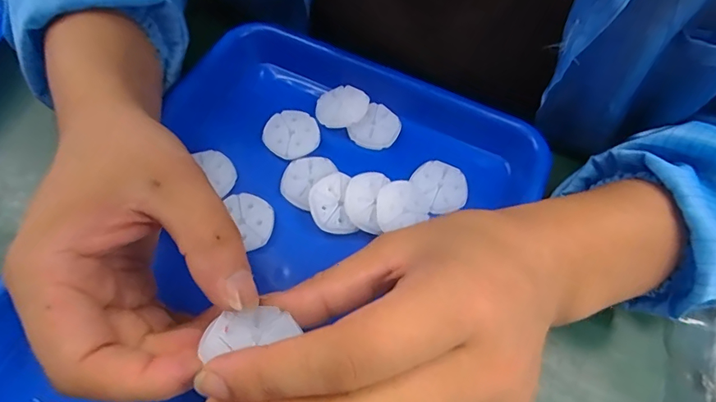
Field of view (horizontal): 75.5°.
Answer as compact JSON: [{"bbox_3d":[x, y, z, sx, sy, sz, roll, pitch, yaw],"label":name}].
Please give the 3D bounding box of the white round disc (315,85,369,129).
[{"bbox_3d":[-0.011,-0.068,0.330,0.036,0.009,0.033,2,61,-3],"label":"white round disc"}]

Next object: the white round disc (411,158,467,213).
[{"bbox_3d":[0.055,-0.010,0.308,0.033,0.004,0.037,-26,71,-15],"label":"white round disc"}]

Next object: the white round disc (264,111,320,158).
[{"bbox_3d":[-0.045,-0.048,0.318,0.037,0.004,0.037,2,61,-3],"label":"white round disc"}]

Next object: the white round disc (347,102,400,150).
[{"bbox_3d":[0.014,-0.053,0.328,0.029,0.008,0.036,35,65,14],"label":"white round disc"}]

